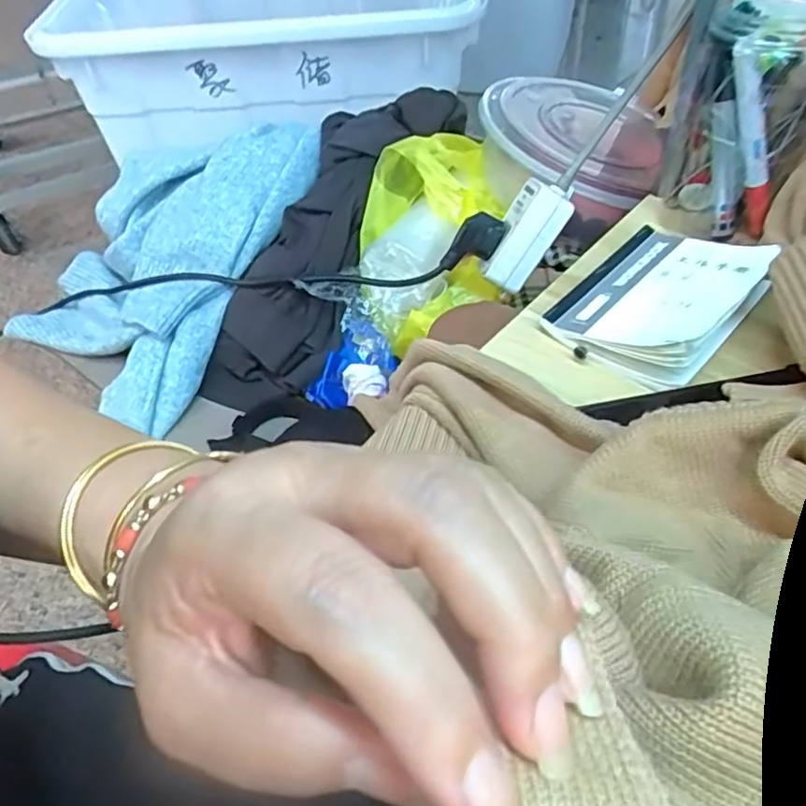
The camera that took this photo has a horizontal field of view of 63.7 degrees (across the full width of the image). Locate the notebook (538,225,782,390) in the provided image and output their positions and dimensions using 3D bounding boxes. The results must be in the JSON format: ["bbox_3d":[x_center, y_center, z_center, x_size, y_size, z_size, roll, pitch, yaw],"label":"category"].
[{"bbox_3d":[0.172,-0.072,0.434,0.102,0.031,0.139,35,59,29],"label":"notebook"}]

